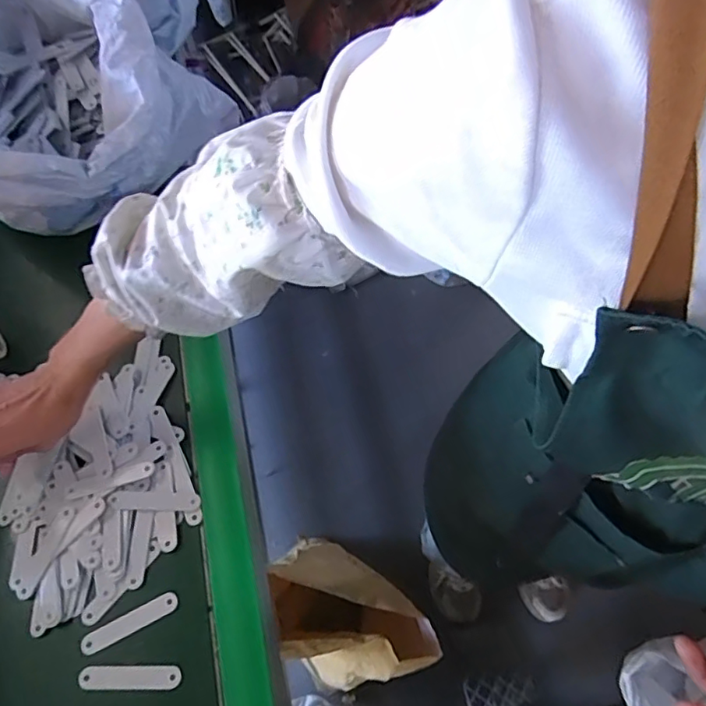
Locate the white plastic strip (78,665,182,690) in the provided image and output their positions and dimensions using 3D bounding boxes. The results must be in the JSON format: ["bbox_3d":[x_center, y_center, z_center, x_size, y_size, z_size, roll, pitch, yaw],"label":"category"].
[{"bbox_3d":[-0.194,0.282,0.473,0.087,0.004,0.017,0,63,2],"label":"white plastic strip"}]

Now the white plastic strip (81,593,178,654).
[{"bbox_3d":[-0.202,0.244,0.492,0.087,0.004,0.018,-25,65,-11],"label":"white plastic strip"}]

